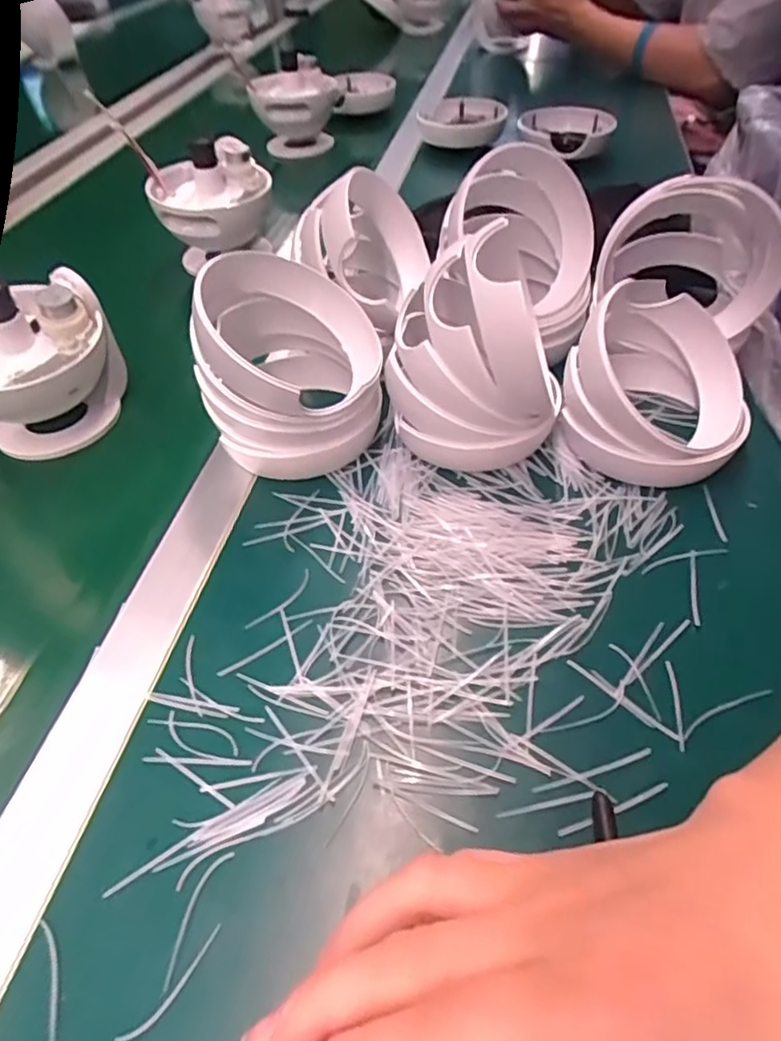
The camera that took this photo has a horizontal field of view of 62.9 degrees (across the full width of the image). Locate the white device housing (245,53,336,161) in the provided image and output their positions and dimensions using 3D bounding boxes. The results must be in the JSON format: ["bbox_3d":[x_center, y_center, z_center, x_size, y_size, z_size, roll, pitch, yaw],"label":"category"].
[{"bbox_3d":[-0.128,-0.567,0.875,0.123,0.091,0.114,-6,47,-2],"label":"white device housing"}]

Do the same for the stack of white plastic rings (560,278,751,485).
[{"bbox_3d":[0.174,-0.089,0.411,0.109,0.082,0.119,17,50,18],"label":"stack of white plastic rings"}]

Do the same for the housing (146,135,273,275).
[{"bbox_3d":[-0.174,-0.310,0.632,0.112,0.107,0.101,-13,48,-9],"label":"housing"}]

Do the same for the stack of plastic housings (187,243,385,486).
[{"bbox_3d":[-0.064,-0.101,0.418,0.108,0.109,0.132,-5,47,-1],"label":"stack of plastic housings"}]

